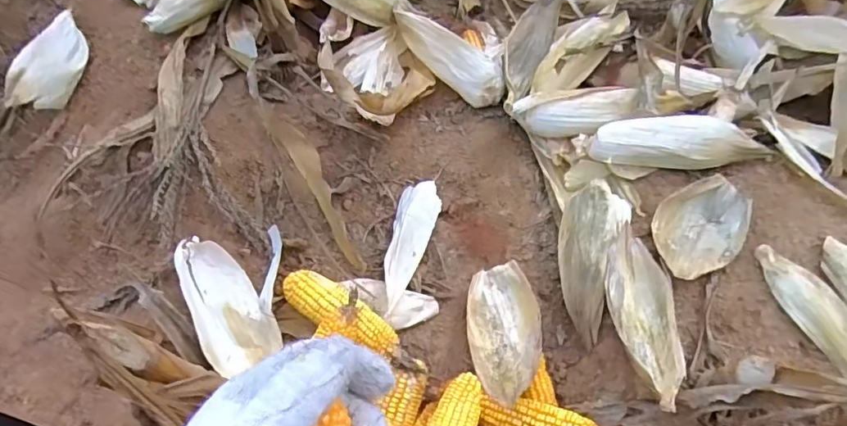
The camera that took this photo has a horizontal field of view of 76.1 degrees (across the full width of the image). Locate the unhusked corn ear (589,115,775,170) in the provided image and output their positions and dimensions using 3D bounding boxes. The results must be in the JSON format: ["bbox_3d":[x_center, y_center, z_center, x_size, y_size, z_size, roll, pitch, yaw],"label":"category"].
[{"bbox_3d":[0.348,-0.099,0.733,0.233,0.046,0.065,-1,60,4],"label":"unhusked corn ear"}]

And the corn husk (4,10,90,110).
[{"bbox_3d":[-0.589,-0.241,0.858,0.054,0.078,0.225,1,60,5],"label":"corn husk"}]

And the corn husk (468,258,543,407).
[{"bbox_3d":[0.097,0.140,0.650,0.085,0.046,0.178,-4,60,2],"label":"corn husk"}]

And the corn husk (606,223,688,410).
[{"bbox_3d":[0.246,0.111,0.599,0.066,0.033,0.224,1,45,5],"label":"corn husk"}]

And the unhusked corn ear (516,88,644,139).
[{"bbox_3d":[0.218,-0.144,0.775,0.174,0.041,0.065,-2,60,3],"label":"unhusked corn ear"}]

